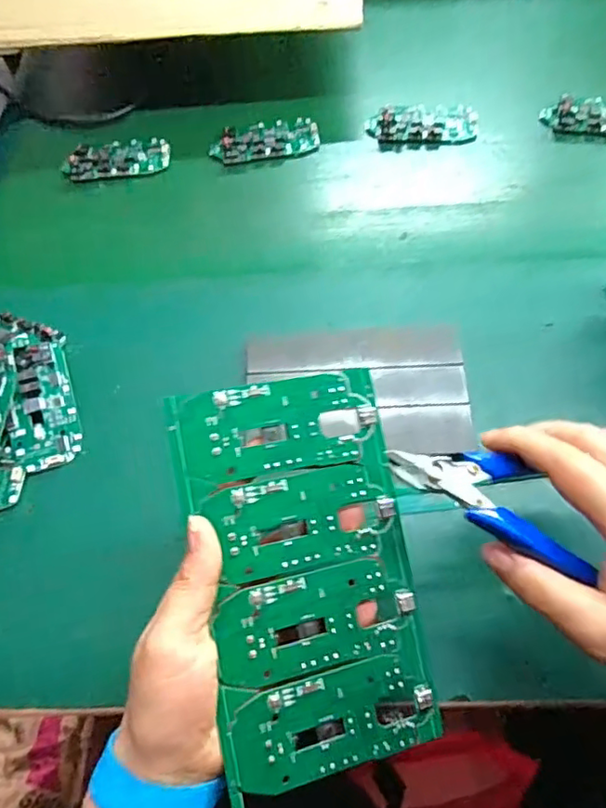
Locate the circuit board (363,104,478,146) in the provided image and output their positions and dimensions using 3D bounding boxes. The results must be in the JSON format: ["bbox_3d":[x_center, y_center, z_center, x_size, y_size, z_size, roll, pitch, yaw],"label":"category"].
[{"bbox_3d":[0.110,-0.260,0.534,0.099,0.014,0.045,4,63,5],"label":"circuit board"}]

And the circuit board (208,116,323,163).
[{"bbox_3d":[-0.035,-0.243,0.532,0.098,0.014,0.044,-15,63,-4],"label":"circuit board"}]

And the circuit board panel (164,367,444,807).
[{"bbox_3d":[0.003,0.081,0.283,0.104,0.004,0.187,-9,85,-18],"label":"circuit board panel"}]

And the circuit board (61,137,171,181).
[{"bbox_3d":[-0.170,-0.227,0.529,0.092,0.008,0.047,-13,63,-4],"label":"circuit board"}]

